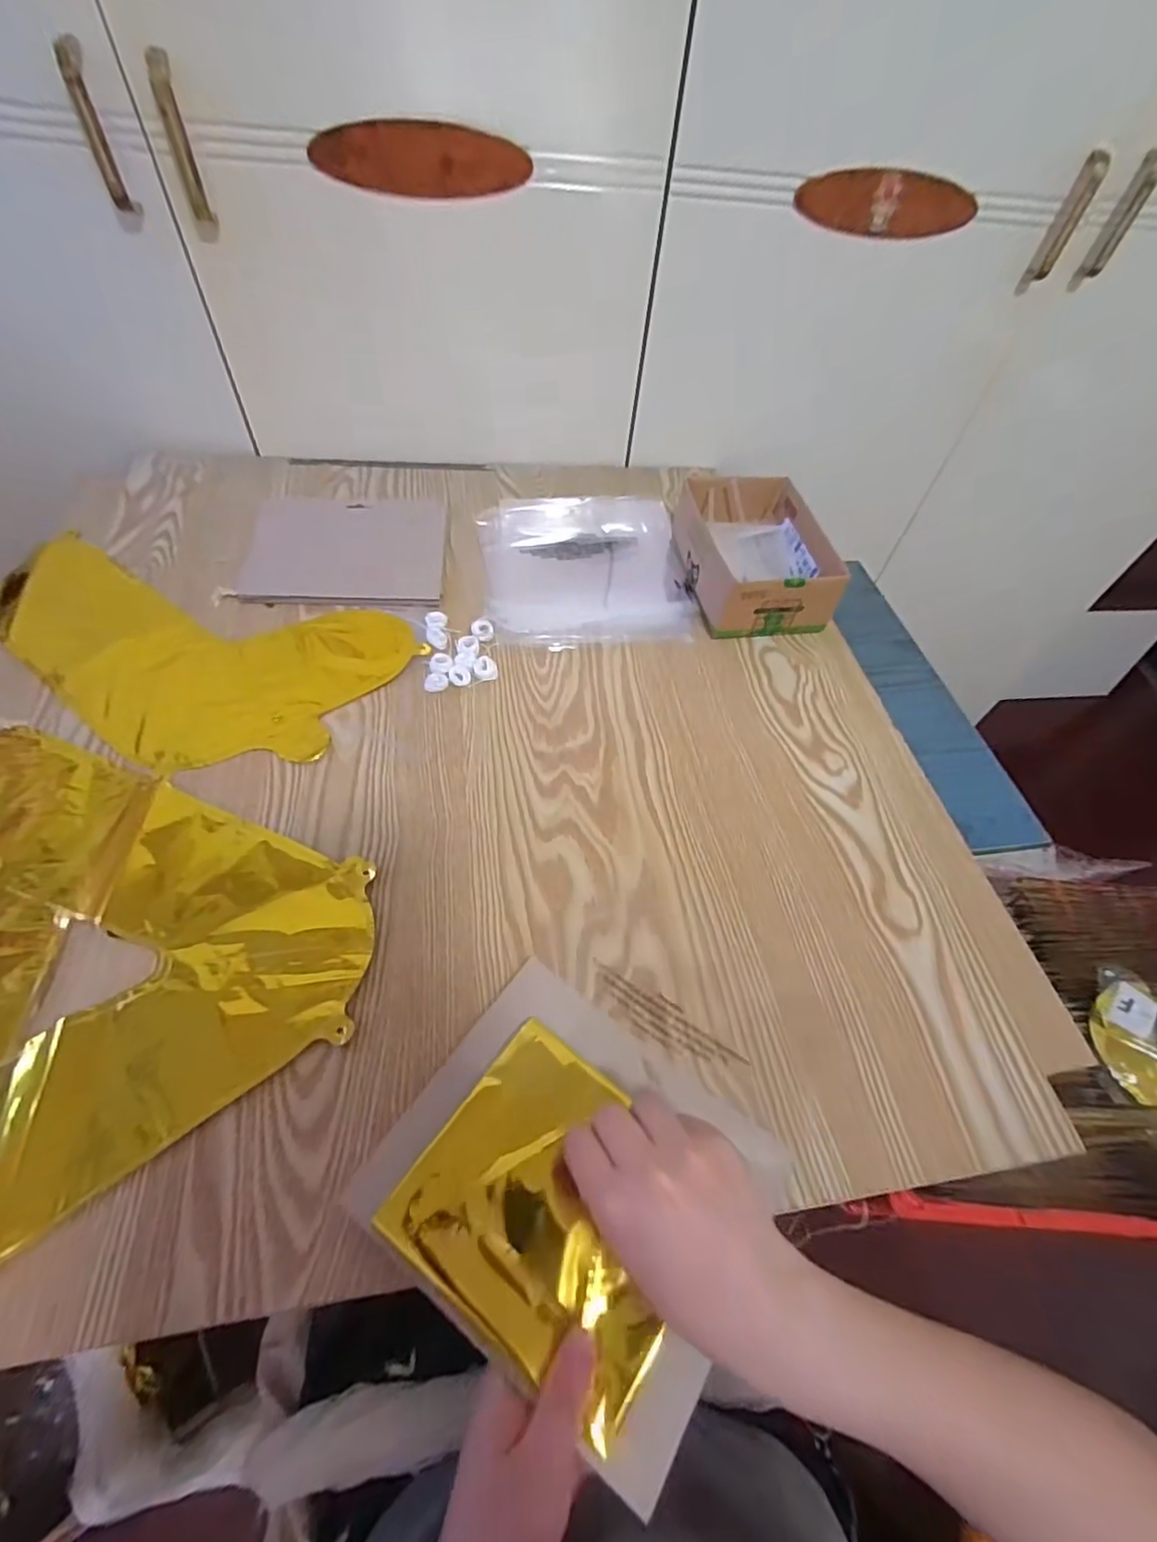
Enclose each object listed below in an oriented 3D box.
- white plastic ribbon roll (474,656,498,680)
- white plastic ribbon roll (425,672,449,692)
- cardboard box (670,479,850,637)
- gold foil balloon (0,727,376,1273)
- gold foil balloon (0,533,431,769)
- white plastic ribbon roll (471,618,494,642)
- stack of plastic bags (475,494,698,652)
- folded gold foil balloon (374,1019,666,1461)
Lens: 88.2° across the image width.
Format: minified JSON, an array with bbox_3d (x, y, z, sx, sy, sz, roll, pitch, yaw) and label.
[{"bbox_3d":[-0.085,-0.095,0.544,0.022,0.012,0.020,3,54,-4],"label":"white plastic ribbon roll"},{"bbox_3d":[-0.126,-0.079,0.531,0.020,0.006,0.018,-7,55,-10],"label":"white plastic ribbon roll"},{"bbox_3d":[0.185,-0.229,0.635,0.125,0.070,0.183,-3,55,-8],"label":"cardboard box"},{"bbox_3d":[-0.343,0.152,0.340,0.345,0.015,0.357,19,55,8],"label":"gold foil balloon"},{"bbox_3d":[-0.366,-0.115,0.542,0.388,0.009,0.214,19,55,8],"label":"gold foil balloon"},{"bbox_3d":[-0.091,-0.136,0.572,0.021,0.009,0.023,3,54,-4],"label":"white plastic ribbon roll"},{"bbox_3d":[0.009,-0.230,0.659,0.219,0.012,0.247,-5,55,-9],"label":"stack of plastic bags"},{"bbox_3d":[-0.009,0.226,0.315,0.143,0.014,0.125,33,58,17],"label":"folded gold foil balloon"}]

